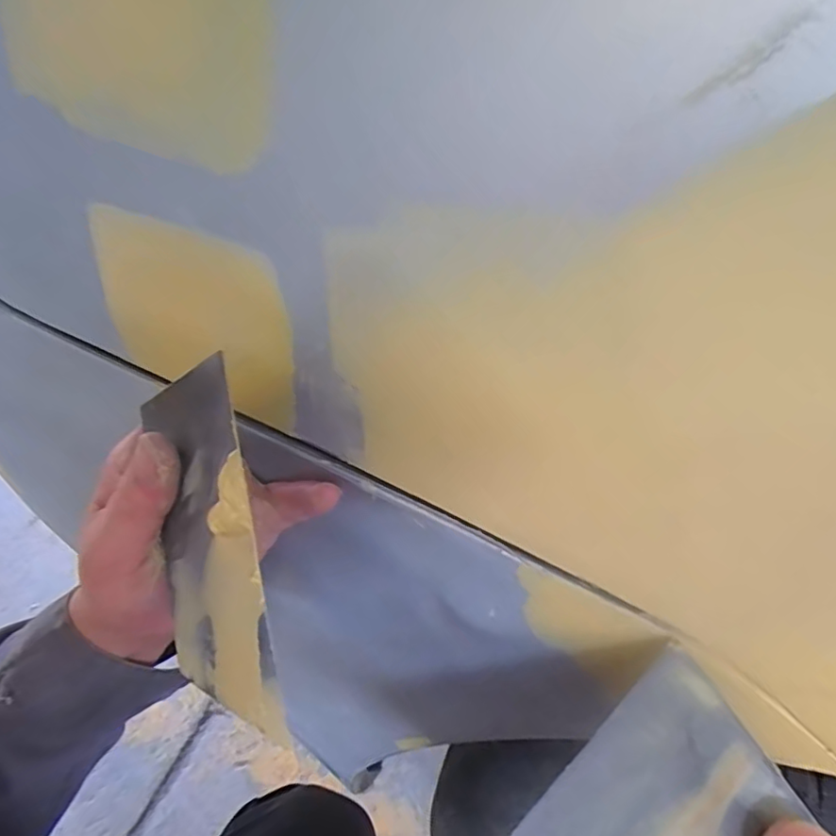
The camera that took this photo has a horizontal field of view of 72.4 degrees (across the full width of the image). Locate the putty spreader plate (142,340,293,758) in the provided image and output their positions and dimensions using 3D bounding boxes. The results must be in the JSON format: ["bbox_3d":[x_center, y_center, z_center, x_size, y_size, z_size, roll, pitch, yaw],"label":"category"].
[{"bbox_3d":[-0.079,0.047,0.210,0.006,0.070,0.126,-3,77,-46],"label":"putty spreader plate"}]

